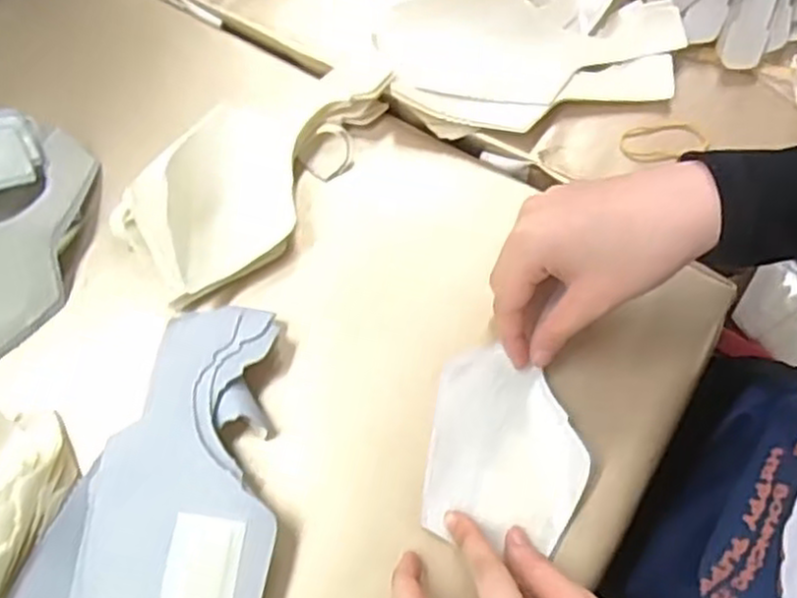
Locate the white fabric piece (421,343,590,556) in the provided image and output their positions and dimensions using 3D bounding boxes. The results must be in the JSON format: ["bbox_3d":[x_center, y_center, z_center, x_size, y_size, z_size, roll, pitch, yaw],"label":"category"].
[{"bbox_3d":[0.059,0.079,0.404,0.080,0.013,0.096,10,71,5],"label":"white fabric piece"}]

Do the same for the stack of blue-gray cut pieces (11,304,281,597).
[{"bbox_3d":[-0.107,0.101,0.389,0.114,0.025,0.194,21,70,8],"label":"stack of blue-gray cut pieces"}]

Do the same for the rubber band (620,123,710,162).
[{"bbox_3d":[0.167,-0.098,0.470,0.056,0.004,0.026,-4,70,0],"label":"rubber band"}]

